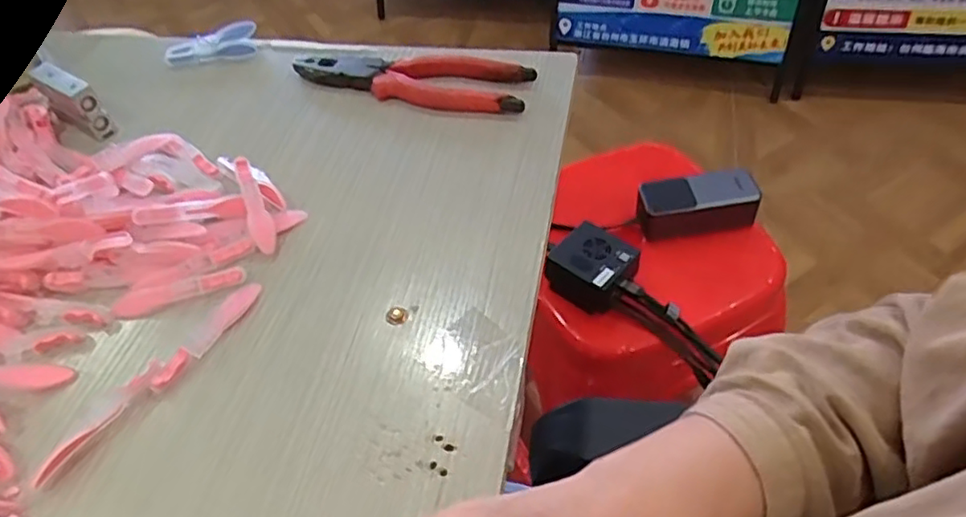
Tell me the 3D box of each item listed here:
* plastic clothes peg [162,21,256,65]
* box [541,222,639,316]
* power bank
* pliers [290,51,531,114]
[{"bbox_3d":[-0.230,-0.180,0.542,0.075,0.015,0.032,-16,50,-7],"label":"plastic clothes peg"},{"bbox_3d":[0.114,0.009,0.674,0.082,0.044,0.074,26,56,24],"label":"box"},{"bbox_3d":[0.237,-0.059,0.715,0.126,0.050,0.052,-8,49,-2],"label":"power bank"},{"bbox_3d":[-0.055,-0.139,0.486,0.187,0.017,0.051,15,53,17],"label":"pliers"}]

